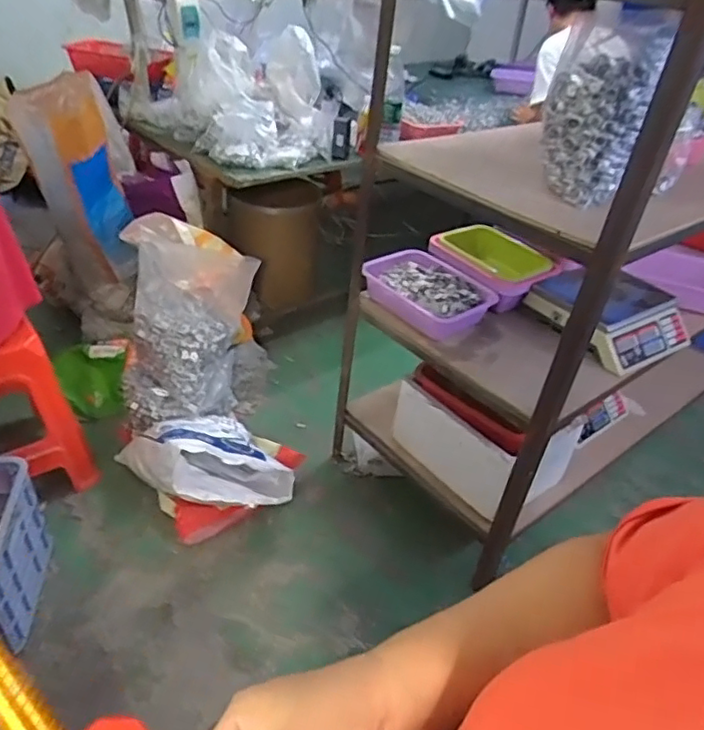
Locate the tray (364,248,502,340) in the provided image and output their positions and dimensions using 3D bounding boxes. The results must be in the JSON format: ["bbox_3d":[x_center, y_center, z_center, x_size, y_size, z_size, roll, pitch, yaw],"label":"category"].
[{"bbox_3d":[0.172,-0.169,1.400,0.164,0.087,0.282,-26,48,-36],"label":"tray"}]

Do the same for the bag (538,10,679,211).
[{"bbox_3d":[0.397,-0.418,0.976,0.149,0.288,0.118,15,37,11],"label":"bag"}]

